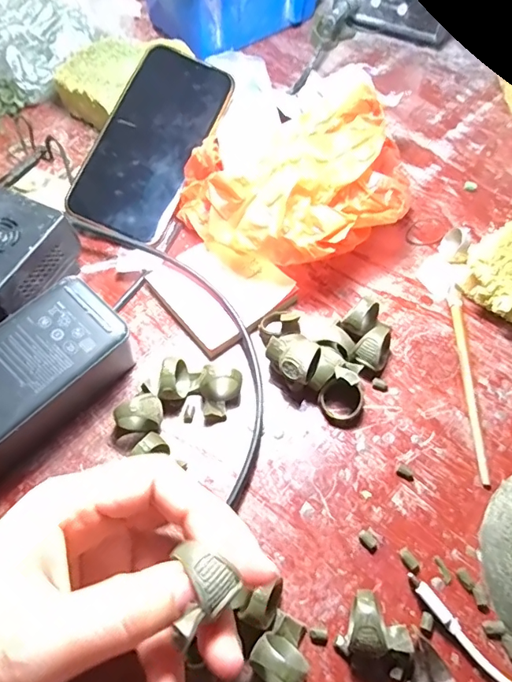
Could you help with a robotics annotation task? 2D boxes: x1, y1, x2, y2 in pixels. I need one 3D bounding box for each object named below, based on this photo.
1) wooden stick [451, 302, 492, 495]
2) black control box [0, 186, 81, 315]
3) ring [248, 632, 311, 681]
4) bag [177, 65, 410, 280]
[{"bbox_3d":[0.135,0.031,0.300,0.005,0.004,0.119,3,61,1],"label":"wooden stick"},{"bbox_3d":[-0.170,-0.054,0.320,0.084,0.050,0.078,22,63,11],"label":"black control box"},{"bbox_3d":[0.010,0.149,0.219,0.025,0.028,0.019,30,65,15],"label":"ring"},{"bbox_3d":[0.033,-0.117,0.344,0.160,0.072,0.138,-28,65,-15],"label":"bag"}]

